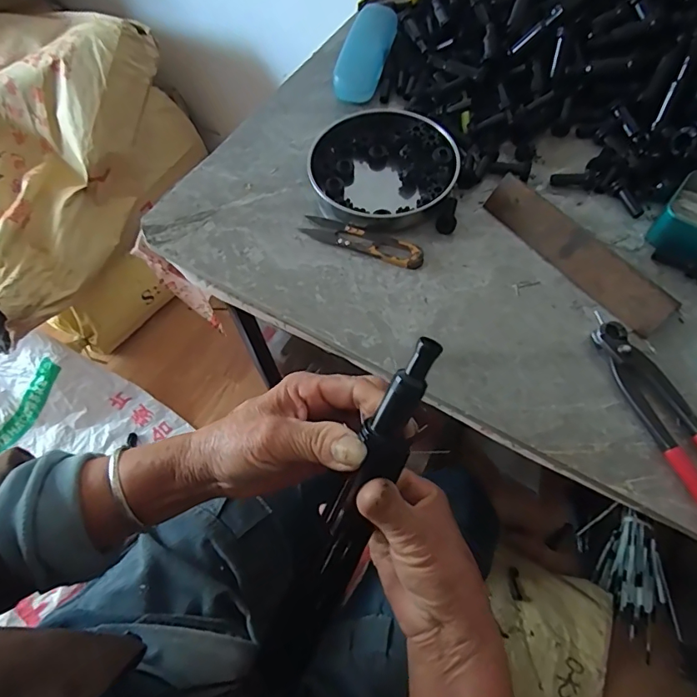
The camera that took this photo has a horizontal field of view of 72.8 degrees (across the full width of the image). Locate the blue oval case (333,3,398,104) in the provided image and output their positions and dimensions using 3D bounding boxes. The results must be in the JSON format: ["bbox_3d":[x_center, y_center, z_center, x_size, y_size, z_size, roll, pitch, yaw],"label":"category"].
[{"bbox_3d":[0.022,-0.345,0.544,0.048,0.028,0.155,11,64,8],"label":"blue oval case"}]

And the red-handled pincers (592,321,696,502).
[{"bbox_3d":[0.238,0.066,0.332,0.035,0.015,0.195,-19,63,-7],"label":"red-handled pincers"}]

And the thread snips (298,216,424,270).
[{"bbox_3d":[0.013,-0.100,0.433,0.117,0.010,0.029,21,66,13],"label":"thread snips"}]

